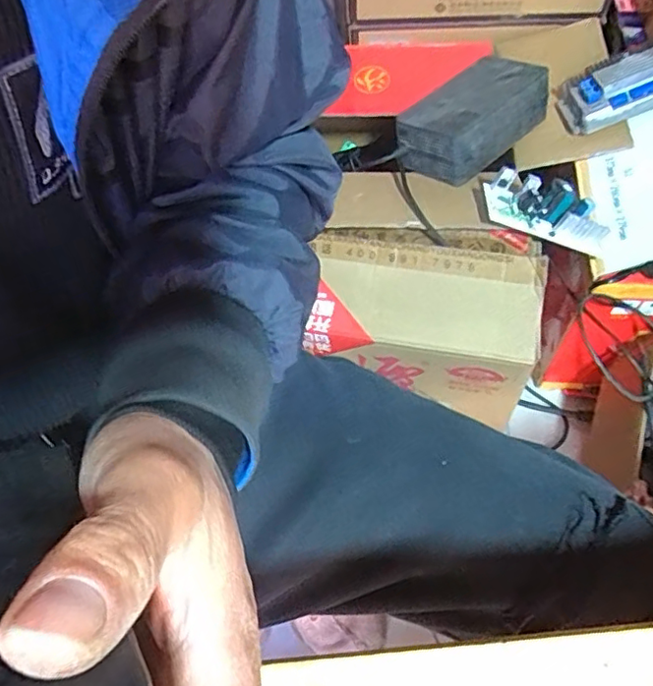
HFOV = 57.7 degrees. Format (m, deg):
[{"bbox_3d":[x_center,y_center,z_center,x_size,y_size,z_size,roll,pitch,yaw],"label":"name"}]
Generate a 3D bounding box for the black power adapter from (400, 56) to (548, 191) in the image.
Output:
[{"bbox_3d":[0.184,-0.292,0.762,0.114,0.070,0.196,39,69,23],"label":"black power adapter"}]

